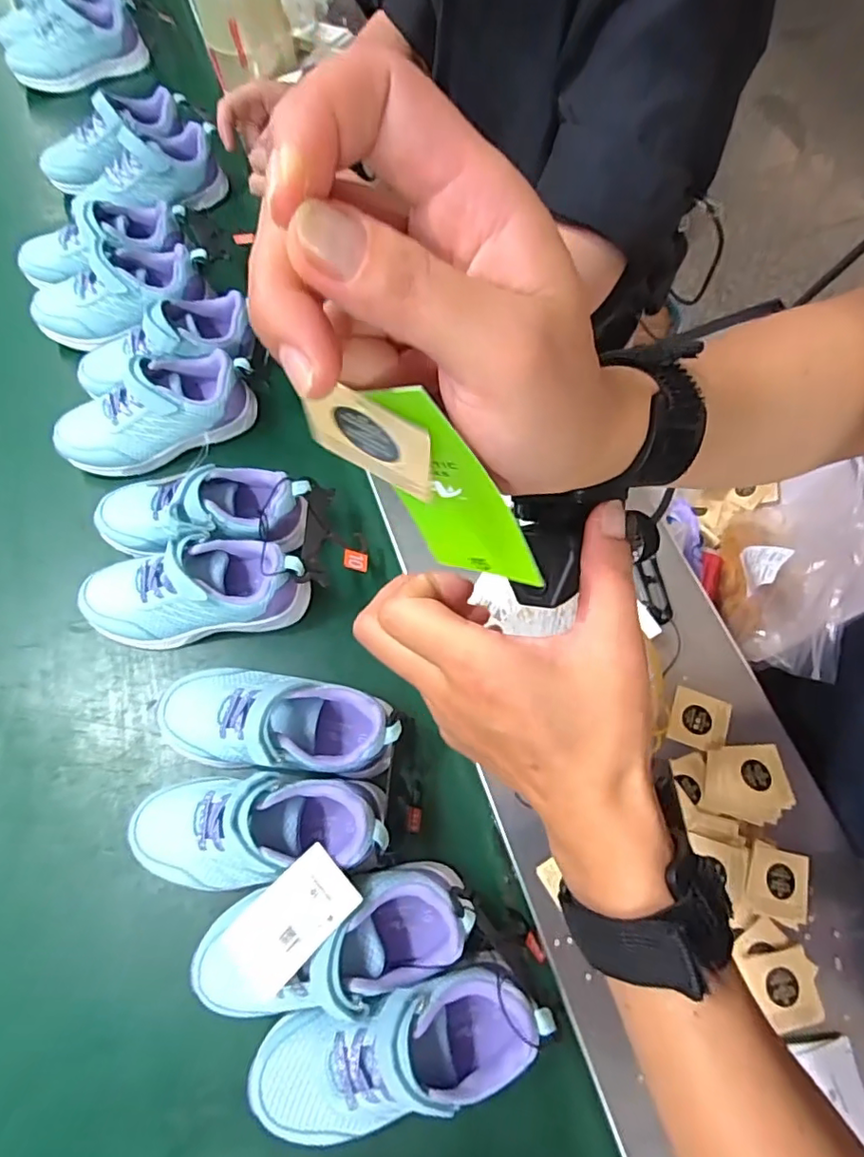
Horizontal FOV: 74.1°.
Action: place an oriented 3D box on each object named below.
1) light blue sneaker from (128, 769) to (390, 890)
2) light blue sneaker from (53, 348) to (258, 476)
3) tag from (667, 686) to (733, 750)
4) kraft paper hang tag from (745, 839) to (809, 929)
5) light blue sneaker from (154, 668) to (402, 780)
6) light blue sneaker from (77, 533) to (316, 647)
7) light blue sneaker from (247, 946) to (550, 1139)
[{"bbox_3d":[-0.124,0.180,0.411,0.178,0.085,0.073,3,65,-1],"label":"light blue sneaker"},{"bbox_3d":[-0.273,-0.164,0.561,0.191,0.066,0.077,-17,66,-10],"label":"light blue sneaker"},{"bbox_3d":[0.211,0.112,0.452,0.042,0.004,0.043,19,69,11],"label":"tag"},{"bbox_3d":[0.244,0.214,0.403,0.044,0.007,0.047,18,65,7],"label":"kraft paper hang tag"},{"bbox_3d":[-0.120,0.110,0.446,0.185,0.081,0.075,7,65,1],"label":"light blue sneaker"},{"bbox_3d":[-0.201,0.010,0.491,0.185,0.084,0.066,-7,65,-5],"label":"light blue sneaker"},{"bbox_3d":[-0.018,0.300,0.363,0.189,0.083,0.072,-13,66,-8],"label":"light blue sneaker"}]

